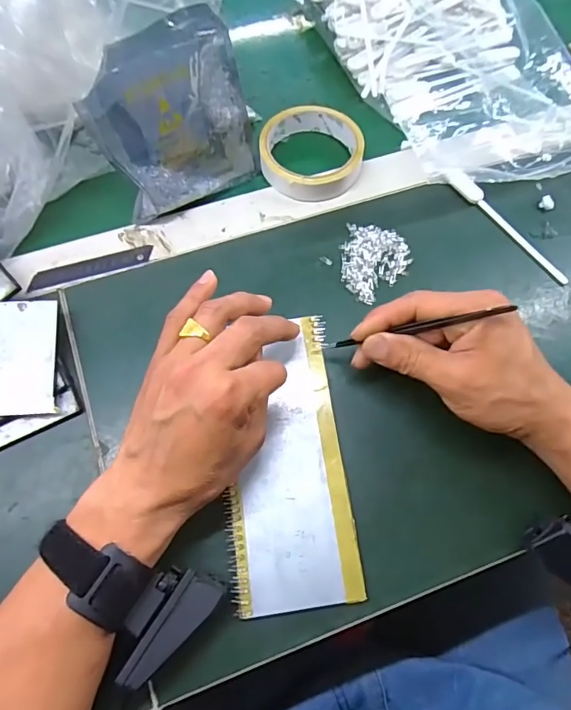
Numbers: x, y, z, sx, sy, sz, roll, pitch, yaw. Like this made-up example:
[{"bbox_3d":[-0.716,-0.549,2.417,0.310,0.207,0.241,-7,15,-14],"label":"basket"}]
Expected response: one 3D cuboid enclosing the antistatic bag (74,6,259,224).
[{"bbox_3d":[-0.085,-0.181,0.364,0.118,0.127,0.028,-36,52,-13],"label":"antistatic bag"}]

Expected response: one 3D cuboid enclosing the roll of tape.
[{"bbox_3d":[0.023,-0.183,0.415,0.089,0.025,0.093,1,71,-2],"label":"roll of tape"}]

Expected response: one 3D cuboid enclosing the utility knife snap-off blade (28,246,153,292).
[{"bbox_3d":[-0.159,-0.071,0.383,0.098,0.004,0.015,-17,84,-9],"label":"utility knife snap-off blade"}]

